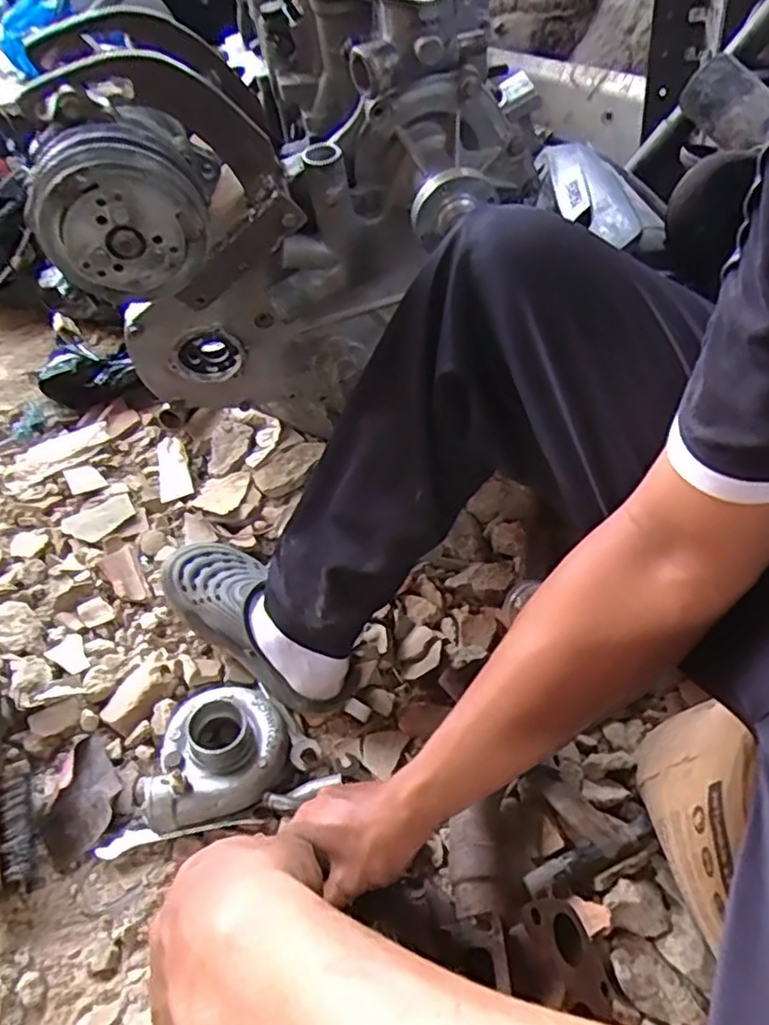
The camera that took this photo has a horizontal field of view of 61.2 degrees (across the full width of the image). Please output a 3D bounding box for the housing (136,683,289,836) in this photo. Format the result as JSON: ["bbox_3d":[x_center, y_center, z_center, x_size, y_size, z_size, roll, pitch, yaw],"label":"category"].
[{"bbox_3d":[-0.178,0.242,0.665,0.154,0.063,0.134,-14,47,-13],"label":"housing"}]

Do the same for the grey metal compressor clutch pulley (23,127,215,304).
[{"bbox_3d":[-0.203,-0.229,0.513,0.126,0.126,0.053,-12,58,-15],"label":"grey metal compressor clutch pulley"}]

